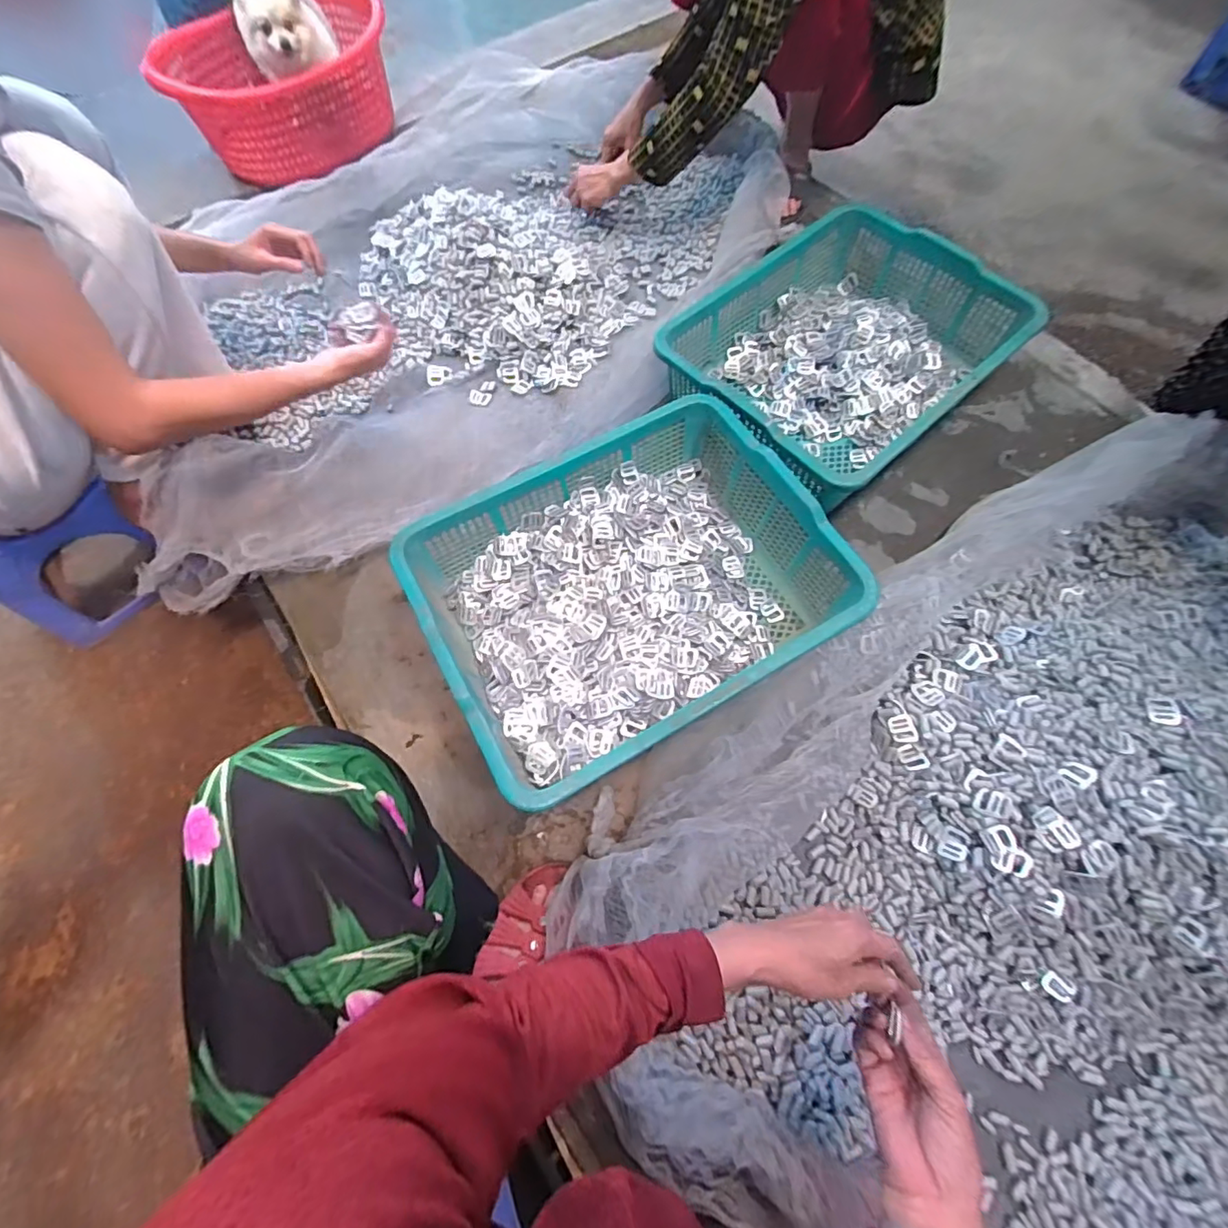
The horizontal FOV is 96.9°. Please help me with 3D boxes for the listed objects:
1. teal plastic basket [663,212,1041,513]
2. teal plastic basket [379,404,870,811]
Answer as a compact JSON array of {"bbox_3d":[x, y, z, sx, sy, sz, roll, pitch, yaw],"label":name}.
[{"bbox_3d":[0.337,-0.396,0.828,0.484,0.111,0.384,-41,71,-14],"label":"teal plastic basket"},{"bbox_3d":[0.020,-0.033,0.677,0.455,0.122,0.363,-29,68,-10],"label":"teal plastic basket"}]

